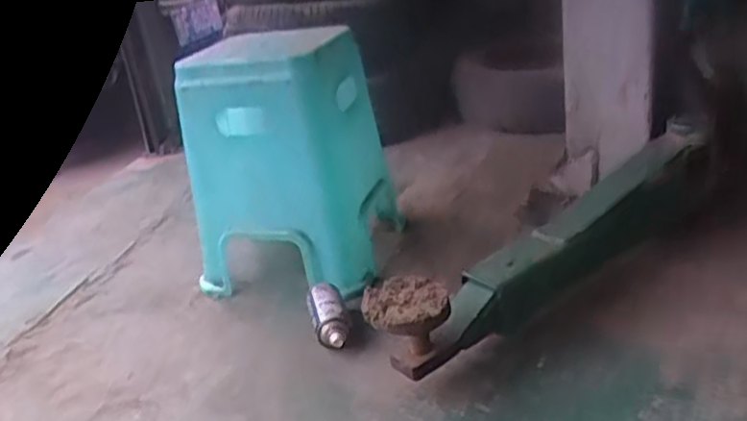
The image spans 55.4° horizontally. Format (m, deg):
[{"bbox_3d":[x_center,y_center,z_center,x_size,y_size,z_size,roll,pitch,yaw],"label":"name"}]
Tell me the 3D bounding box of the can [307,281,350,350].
[{"bbox_3d":[-0.078,0.176,1.241,0.062,0.057,0.160,-12,23,-8],"label":"can"}]

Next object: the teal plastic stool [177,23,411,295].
[{"bbox_3d":[-0.150,-0.115,1.406,0.326,0.447,0.320,3,26,25],"label":"teal plastic stool"}]

